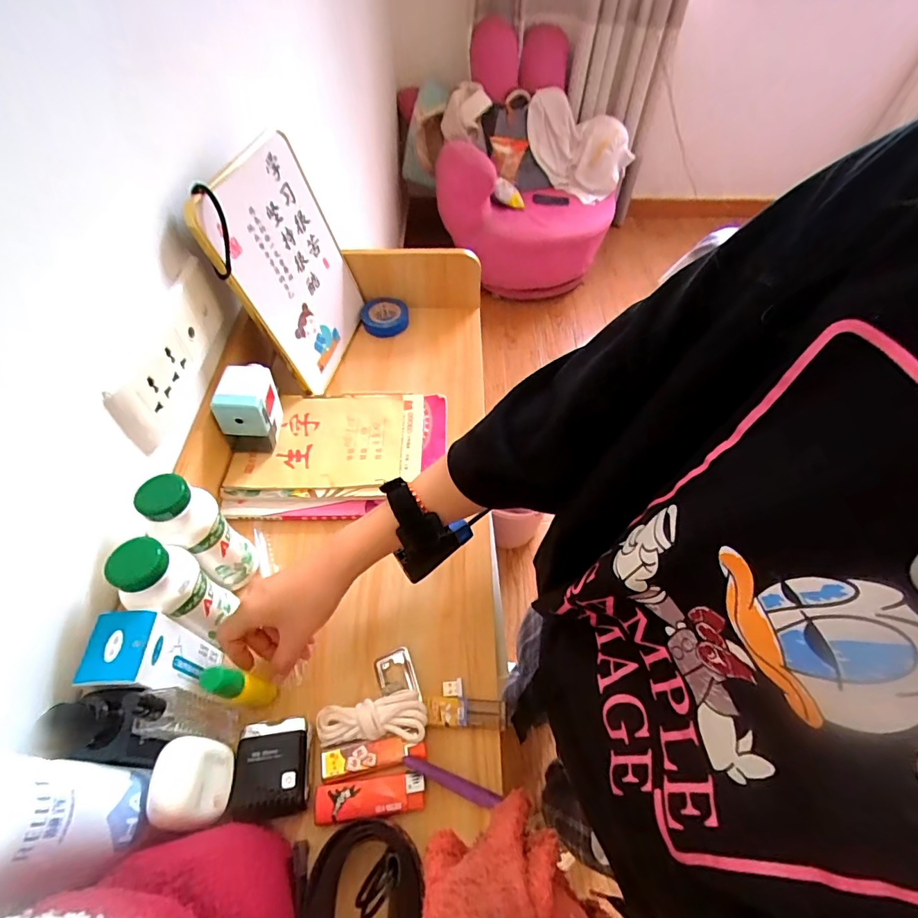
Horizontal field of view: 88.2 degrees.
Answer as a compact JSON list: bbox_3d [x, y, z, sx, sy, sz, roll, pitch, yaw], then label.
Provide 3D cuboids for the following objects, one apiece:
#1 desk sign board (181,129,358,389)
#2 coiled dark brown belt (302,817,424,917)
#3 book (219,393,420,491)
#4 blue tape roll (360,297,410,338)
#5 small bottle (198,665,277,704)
[{"bbox_3d":[-0.191,-0.213,0.551,0.021,0.240,0.186,4,51,19],"label":"desk sign board"},{"bbox_3d":[-0.062,0.298,0.307,0.075,0.030,0.100,-1,54,-1],"label":"coiled dark brown belt"},{"bbox_3d":[-0.145,-0.024,0.540,0.199,0.009,0.134,0,54,-3],"label":"book"},{"bbox_3d":[-0.106,-0.203,0.676,0.065,0.023,0.058,-8,55,-6],"label":"blue tape roll"},{"bbox_3d":[-0.166,0.172,0.365,0.018,0.092,0.025,-19,56,0],"label":"small bottle"}]

